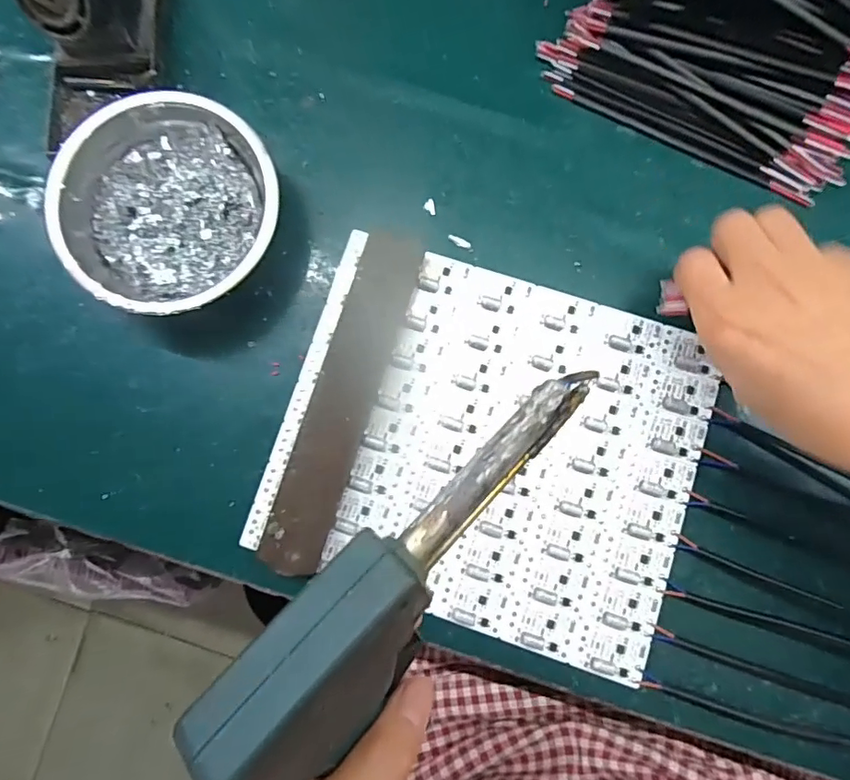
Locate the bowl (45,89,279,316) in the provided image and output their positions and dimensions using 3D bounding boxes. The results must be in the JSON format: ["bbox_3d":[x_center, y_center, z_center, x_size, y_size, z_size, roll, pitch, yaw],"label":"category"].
[{"bbox_3d":[-0.149,-0.106,0.316,0.122,0.046,0.123,0,83,3],"label":"bowl"}]

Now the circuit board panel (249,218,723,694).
[{"bbox_3d":[0.037,0.032,0.310,0.237,0.007,0.199,18,84,5],"label":"circuit board panel"}]

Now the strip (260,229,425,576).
[{"bbox_3d":[-0.045,0.002,0.305,0.036,0.006,0.204,20,82,-18],"label":"strip"}]

